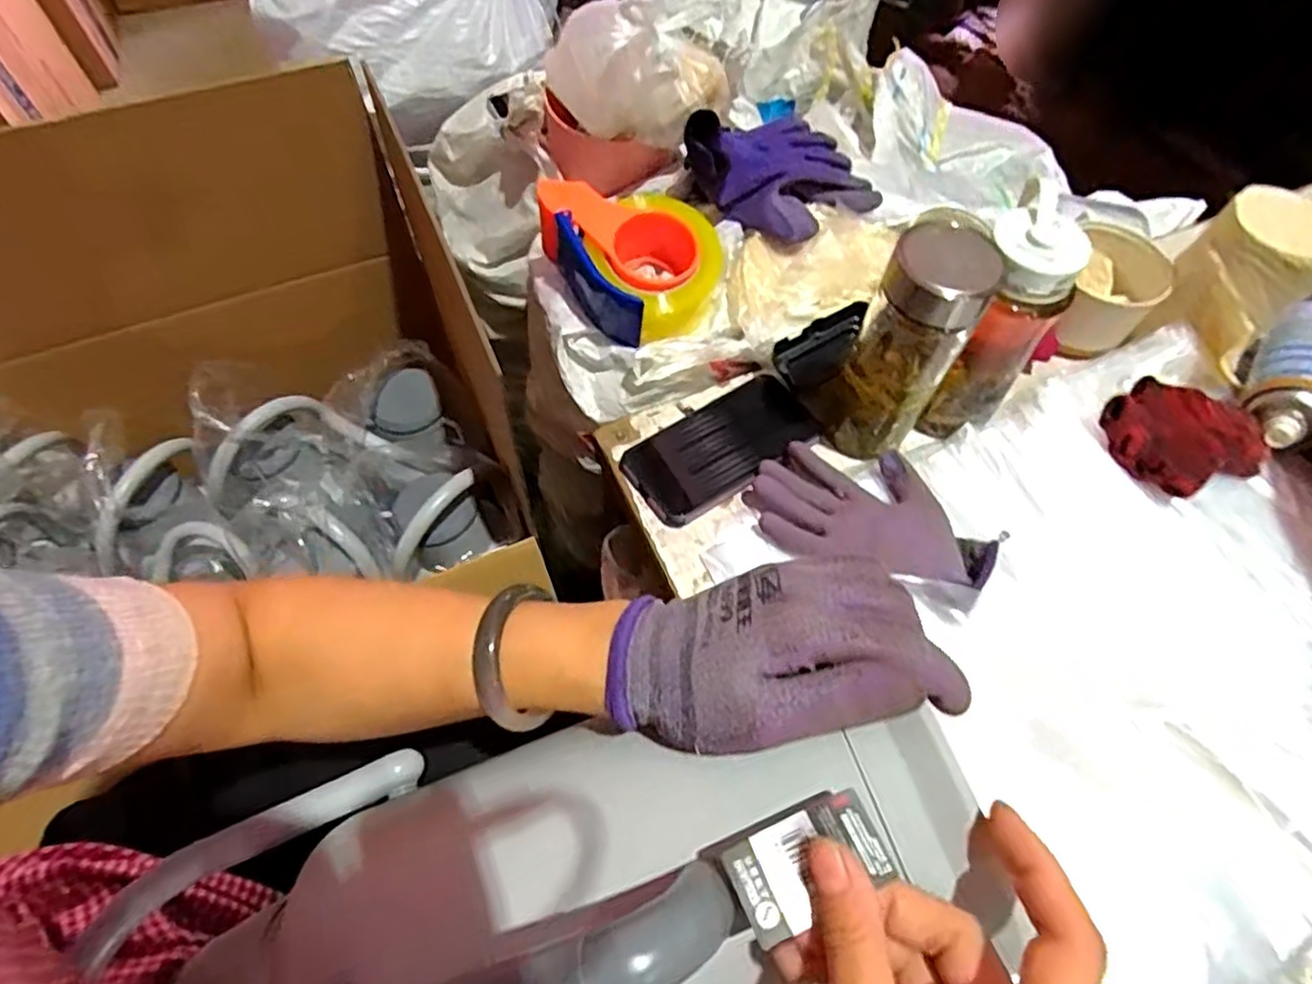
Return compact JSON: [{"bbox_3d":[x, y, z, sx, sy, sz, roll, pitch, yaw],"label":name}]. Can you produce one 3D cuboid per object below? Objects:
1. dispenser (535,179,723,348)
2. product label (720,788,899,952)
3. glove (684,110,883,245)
[{"bbox_3d":[-0.017,-0.224,0.637,0.119,0.095,0.168,-38,67,-21],"label":"dispenser"},{"bbox_3d":[0.055,0.134,0.247,0.055,0.004,0.032,-26,65,-4],"label":"product label"},{"bbox_3d":[0.119,-0.313,0.650,0.180,0.086,0.126,-35,66,-20],"label":"glove"}]

